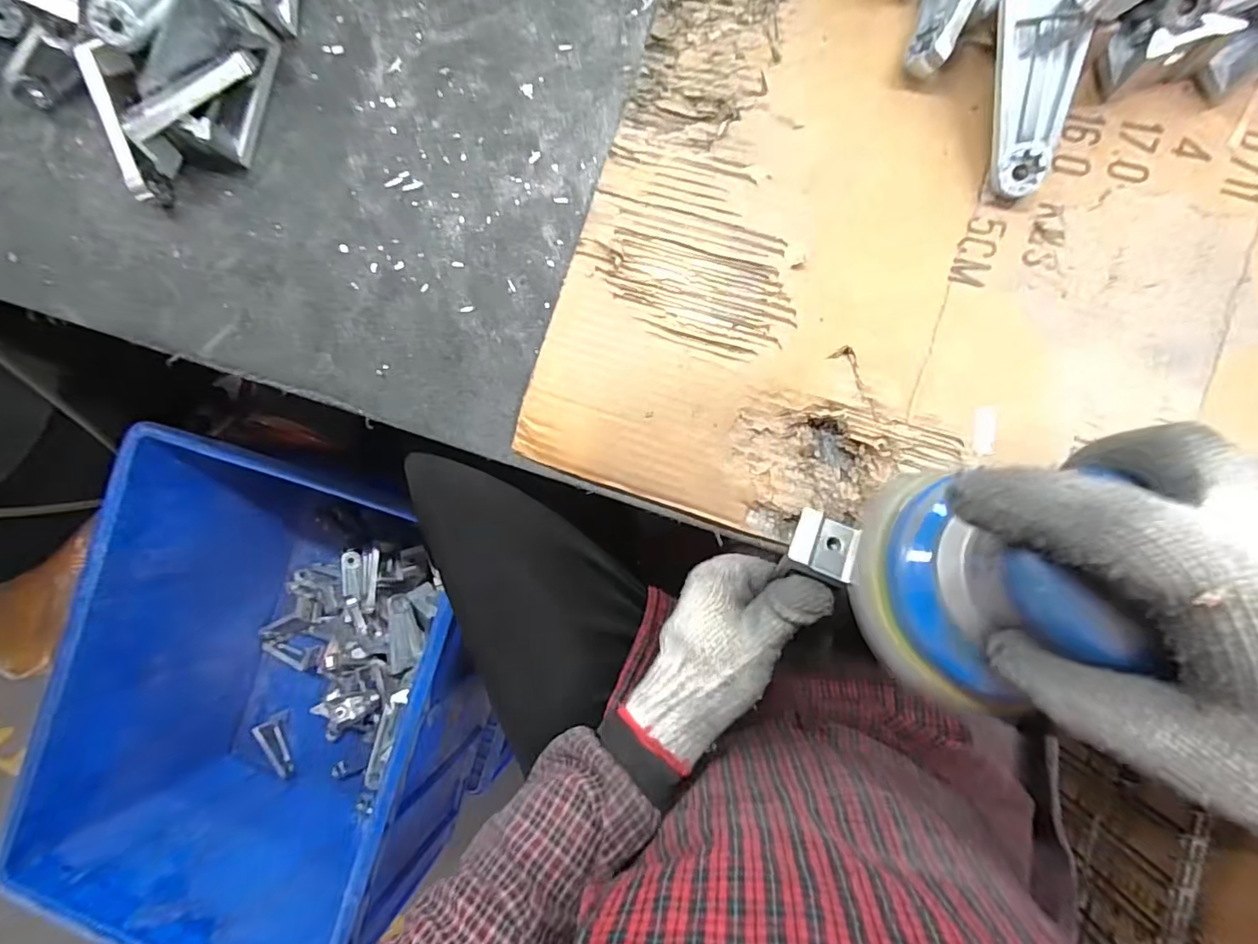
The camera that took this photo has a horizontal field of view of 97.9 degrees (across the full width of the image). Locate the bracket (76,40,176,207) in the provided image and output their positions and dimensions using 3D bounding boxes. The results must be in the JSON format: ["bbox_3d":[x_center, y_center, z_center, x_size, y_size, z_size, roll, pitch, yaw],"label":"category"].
[{"bbox_3d":[-0.334,-0.231,0.364,0.019,0.021,0.096,-12,99,8],"label":"bracket"}]

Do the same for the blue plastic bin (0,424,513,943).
[{"bbox_3d":[-0.399,0.266,0.701,0.407,0.297,0.527,16,90,9],"label":"blue plastic bin"}]

